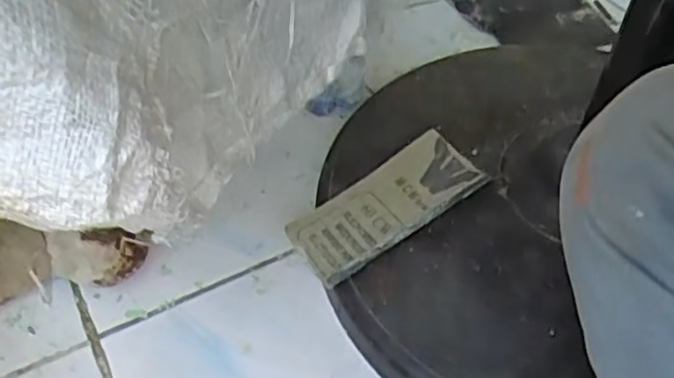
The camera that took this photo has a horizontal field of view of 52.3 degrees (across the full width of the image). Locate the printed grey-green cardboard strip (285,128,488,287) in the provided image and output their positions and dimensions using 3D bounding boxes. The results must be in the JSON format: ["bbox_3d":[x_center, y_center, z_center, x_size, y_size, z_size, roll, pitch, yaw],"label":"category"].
[{"bbox_3d":[0.034,0.011,0.494,0.136,0.013,0.067,-33,54,-10],"label":"printed grey-green cardboard strip"}]

